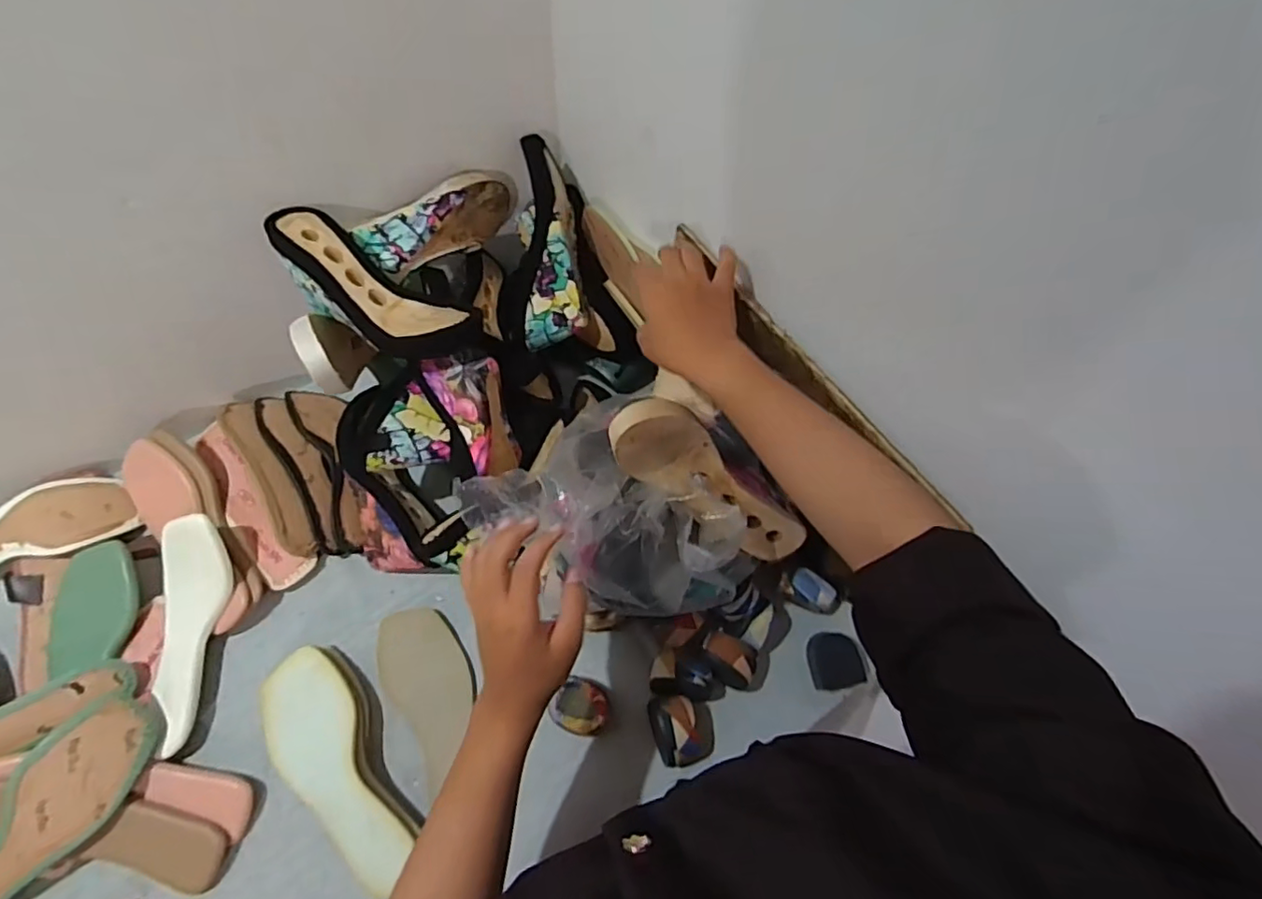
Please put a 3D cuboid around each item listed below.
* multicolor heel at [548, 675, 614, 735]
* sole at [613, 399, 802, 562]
[{"bbox_3d":[-0.049,0.263,0.598,0.065,0.043,0.051,29,65,11],"label":"multicolor heel"},{"bbox_3d":[0.067,0.041,0.539,0.244,0.070,0.077,38,61,-26],"label":"sole"}]

